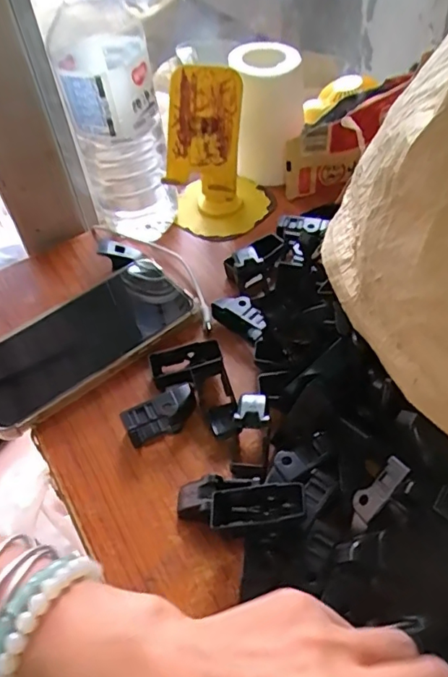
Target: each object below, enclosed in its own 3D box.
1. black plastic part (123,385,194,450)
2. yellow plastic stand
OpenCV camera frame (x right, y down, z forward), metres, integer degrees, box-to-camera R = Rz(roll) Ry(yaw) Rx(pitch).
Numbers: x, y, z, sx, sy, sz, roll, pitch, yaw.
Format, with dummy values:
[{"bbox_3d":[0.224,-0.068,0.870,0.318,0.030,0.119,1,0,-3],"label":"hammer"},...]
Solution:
[{"bbox_3d":[-0.040,0.049,0.348,0.050,0.024,0.018,-24,52,-14],"label":"black plastic part"},{"bbox_3d":[-0.005,-0.155,0.460,0.083,0.137,0.080,4,50,9],"label":"yellow plastic stand"}]

